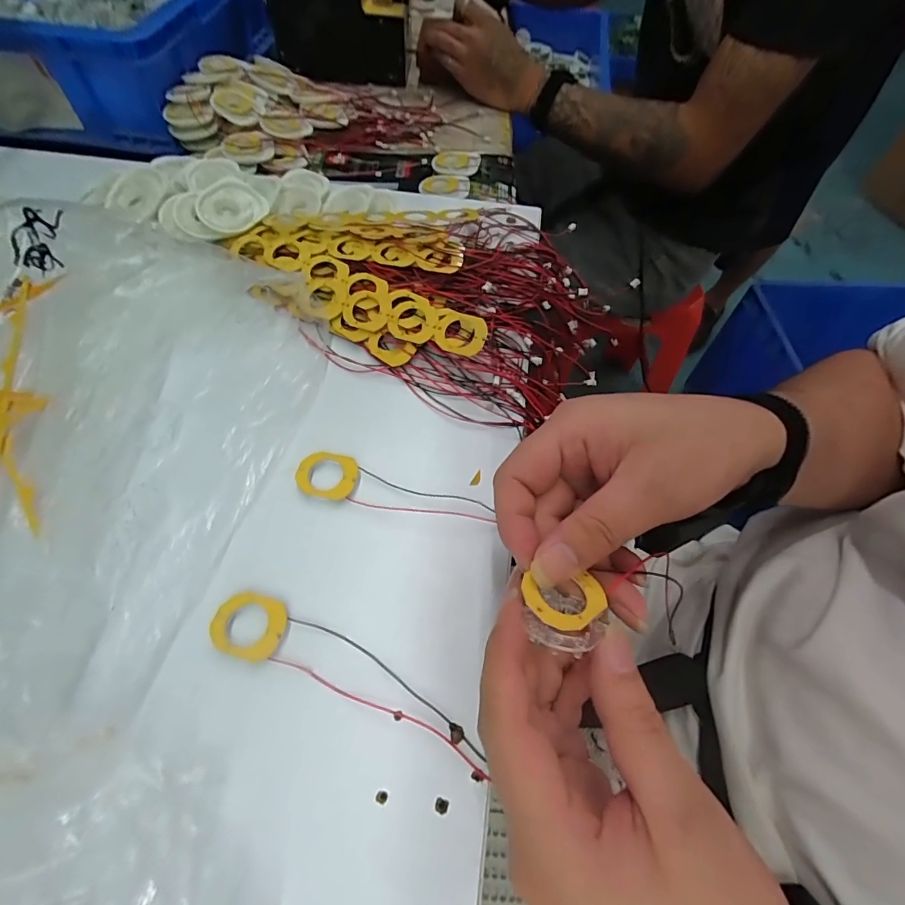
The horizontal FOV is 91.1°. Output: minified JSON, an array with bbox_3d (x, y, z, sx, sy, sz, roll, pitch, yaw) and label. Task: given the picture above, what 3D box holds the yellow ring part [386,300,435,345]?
[{"bbox_3d":[-0.031,-0.102,0.345,0.038,0.005,0.033,11,79,9],"label":"yellow ring part"}]

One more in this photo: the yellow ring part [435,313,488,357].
[{"bbox_3d":[0.007,-0.090,0.336,0.039,0.004,0.032,15,78,12],"label":"yellow ring part"}]

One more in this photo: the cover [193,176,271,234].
[{"bbox_3d":[-0.196,-0.221,0.395,0.057,0.016,0.052,-19,62,-12],"label":"cover"}]

